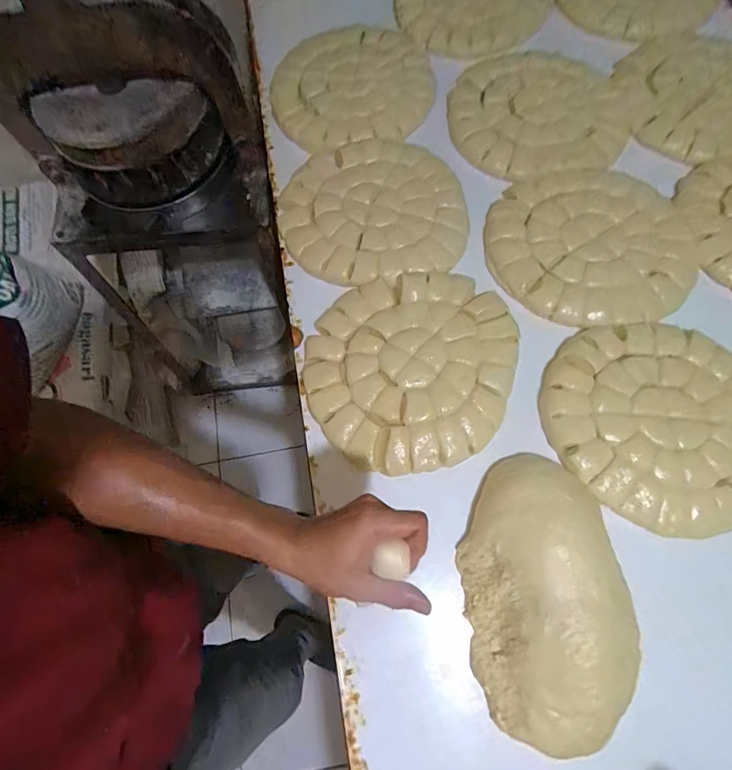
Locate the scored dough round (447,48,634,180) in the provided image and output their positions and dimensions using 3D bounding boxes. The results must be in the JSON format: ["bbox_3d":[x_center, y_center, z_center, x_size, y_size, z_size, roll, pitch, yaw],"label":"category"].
[{"bbox_3d":[0.311,-0.498,0.760,0.317,0.024,0.283,-5,74,1],"label":"scored dough round"}]

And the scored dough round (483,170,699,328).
[{"bbox_3d":[0.368,-0.228,0.687,0.329,0.023,0.276,-8,74,0],"label":"scored dough round"}]

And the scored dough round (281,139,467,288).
[{"bbox_3d":[0.007,-0.297,0.712,0.306,0.034,0.263,-7,74,0],"label":"scored dough round"}]

